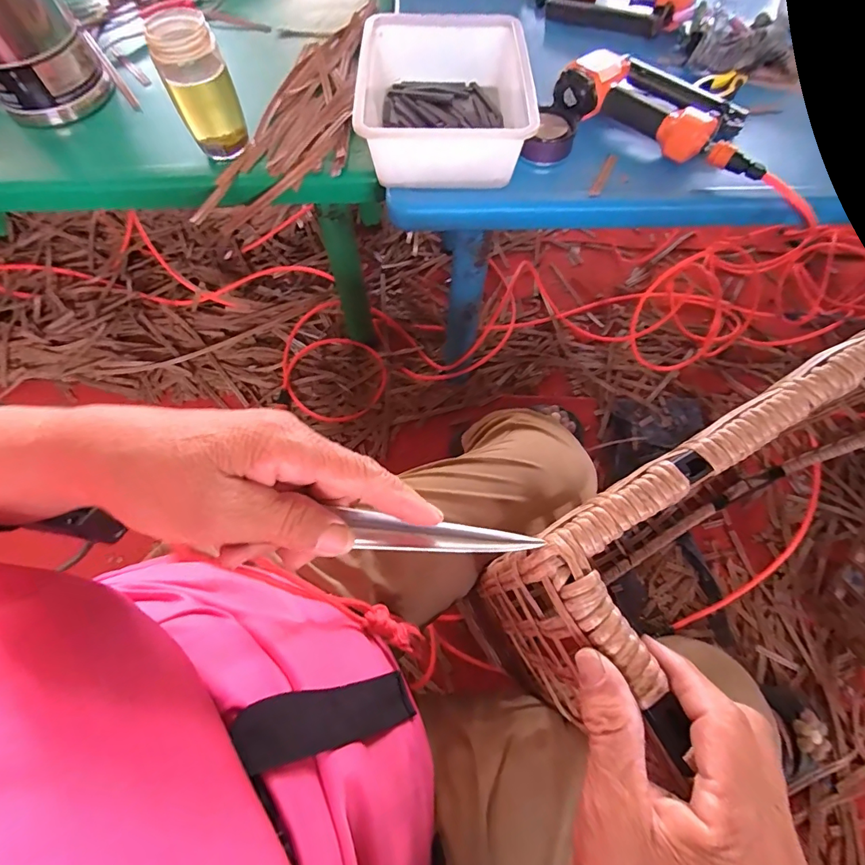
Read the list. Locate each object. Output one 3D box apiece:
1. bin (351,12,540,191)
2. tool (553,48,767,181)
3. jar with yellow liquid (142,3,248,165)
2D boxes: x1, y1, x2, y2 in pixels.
[{"bbox_3d":[0.017,-0.434,0.592,0.214,0.092,0.275,-2,64,0],"label":"bin"},{"bbox_3d":[0.316,-0.437,0.594,0.280,0.051,0.169,28,68,14],"label":"tool"},{"bbox_3d":[-0.293,-0.434,0.565,0.076,0.130,0.075,-24,66,-10],"label":"jar with yellow liquid"}]

